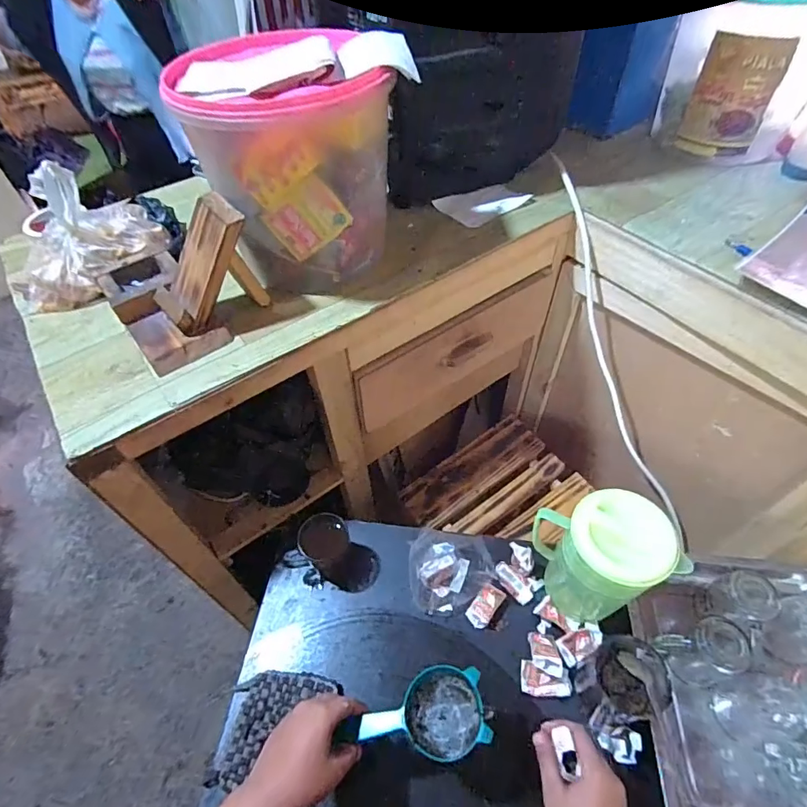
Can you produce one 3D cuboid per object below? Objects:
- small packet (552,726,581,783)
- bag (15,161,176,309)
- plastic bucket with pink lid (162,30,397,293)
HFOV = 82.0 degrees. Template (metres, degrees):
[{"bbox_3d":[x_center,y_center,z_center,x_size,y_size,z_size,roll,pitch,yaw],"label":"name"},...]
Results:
[{"bbox_3d":[0.161,0.343,0.460,0.017,0.006,0.040,-3,37,1],"label":"small packet"},{"bbox_3d":[-0.442,-0.230,0.627,0.197,0.142,0.131,-32,57,-20],"label":"bag"},{"bbox_3d":[-0.140,-0.293,0.597,0.205,0.242,0.183,-32,57,-20],"label":"plastic bucket with pink lid"}]

